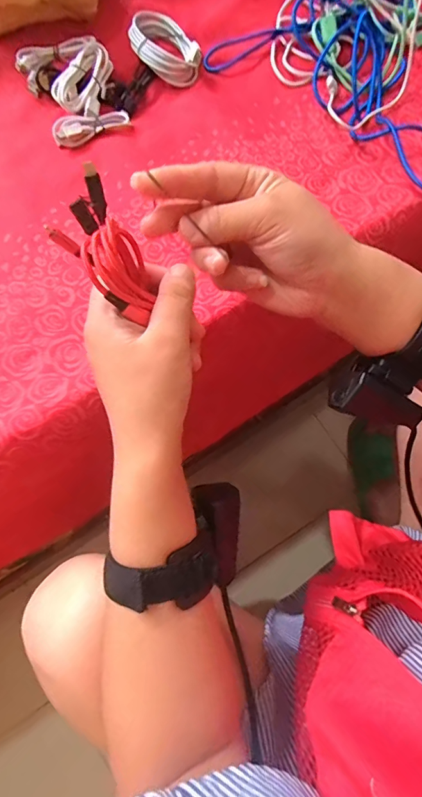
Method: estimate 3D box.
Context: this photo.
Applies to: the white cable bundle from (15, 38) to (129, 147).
[{"bbox_3d":[-0.136,-0.314,0.410,0.084,0.023,0.125,-28,73,-7],"label":"white cable bundle"}]

